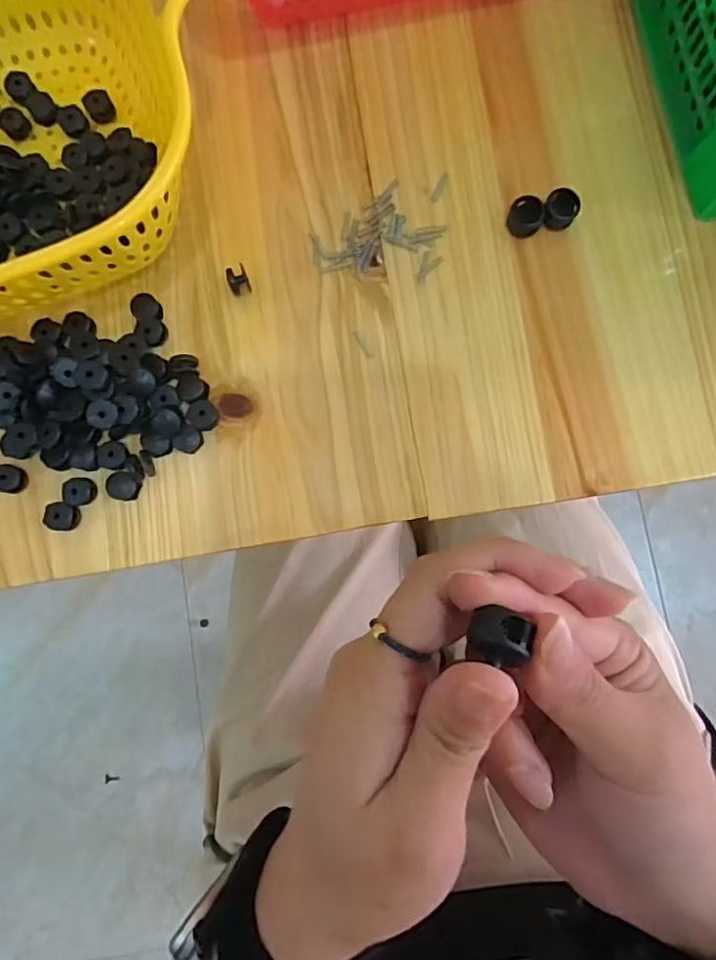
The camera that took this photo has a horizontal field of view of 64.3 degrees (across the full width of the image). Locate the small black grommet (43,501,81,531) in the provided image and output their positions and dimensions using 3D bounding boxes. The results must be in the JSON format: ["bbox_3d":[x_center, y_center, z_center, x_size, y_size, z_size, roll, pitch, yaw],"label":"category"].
[{"bbox_3d":[-0.138,0.017,0.267,0.014,0.007,0.013,0,83,1],"label":"small black grommet"}]

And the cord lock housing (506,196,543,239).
[{"bbox_3d":[0.082,-0.129,0.280,0.017,0.008,0.017,0,83,1],"label":"cord lock housing"}]

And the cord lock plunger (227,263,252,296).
[{"bbox_3d":[-0.058,-0.098,0.278,0.009,0.011,0.014,-18,83,-1],"label":"cord lock plunger"}]

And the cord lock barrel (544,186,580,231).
[{"bbox_3d":[0.099,-0.133,0.280,0.017,0.008,0.018,0,83,1],"label":"cord lock barrel"}]

